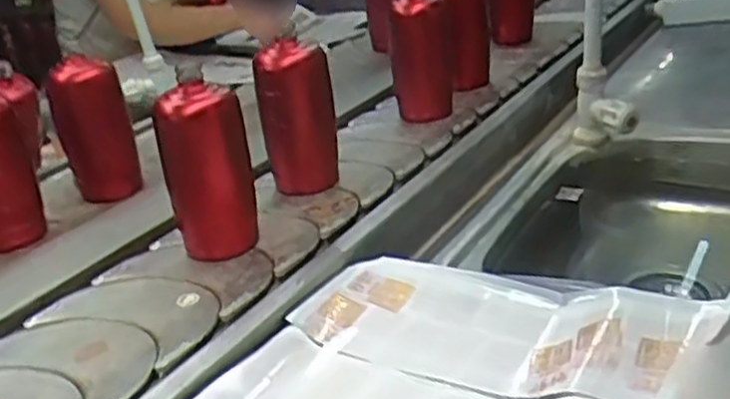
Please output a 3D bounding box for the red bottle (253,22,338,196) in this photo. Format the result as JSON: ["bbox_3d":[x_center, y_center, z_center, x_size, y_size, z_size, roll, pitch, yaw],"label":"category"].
[{"bbox_3d":[-0.081,-0.093,0.923,0.078,0.189,0.066,-10,25,-10],"label":"red bottle"}]

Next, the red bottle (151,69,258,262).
[{"bbox_3d":[-0.157,-0.031,0.782,0.072,0.178,0.069,-23,30,-33],"label":"red bottle"}]

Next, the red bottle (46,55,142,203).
[{"bbox_3d":[-0.339,-0.091,0.968,0.076,0.165,0.068,-17,27,-24],"label":"red bottle"}]

